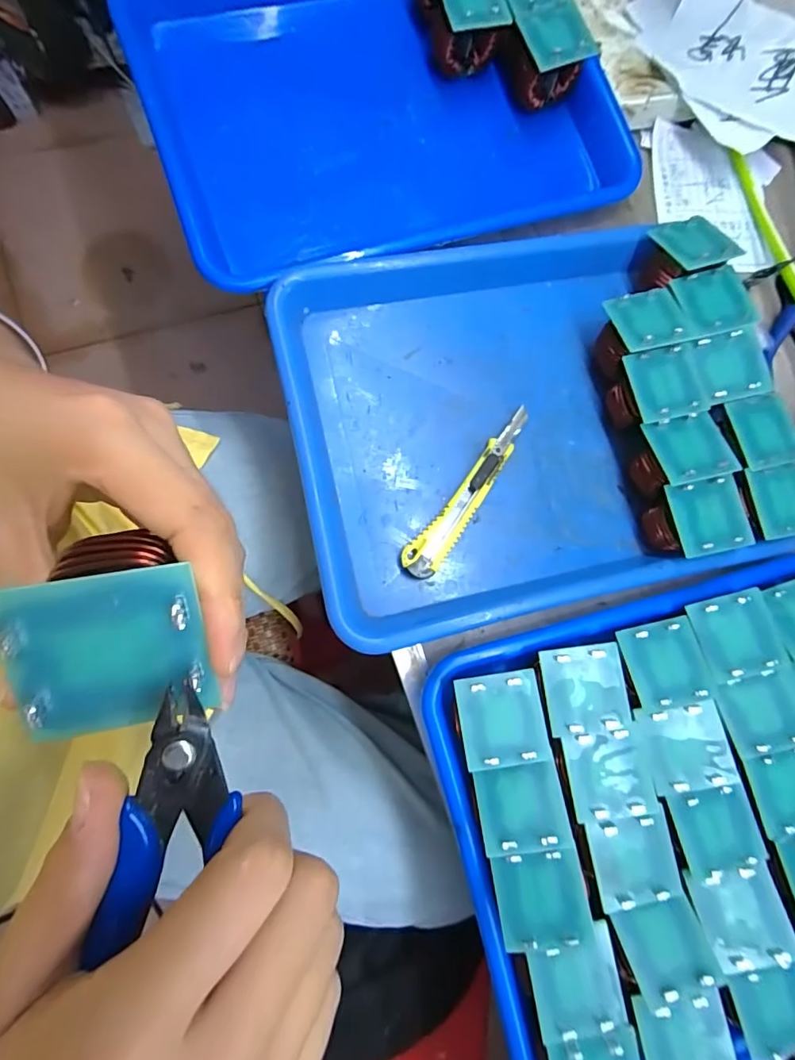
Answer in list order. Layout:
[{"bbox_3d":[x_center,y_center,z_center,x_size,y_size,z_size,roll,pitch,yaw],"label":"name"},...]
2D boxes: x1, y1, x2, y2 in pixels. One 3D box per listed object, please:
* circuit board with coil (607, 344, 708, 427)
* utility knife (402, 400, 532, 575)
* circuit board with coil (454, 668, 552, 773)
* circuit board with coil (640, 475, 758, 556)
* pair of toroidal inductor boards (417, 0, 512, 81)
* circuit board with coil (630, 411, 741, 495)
[{"bbox_3d":[0.173,-0.092,0.326,0.048,0.047,0.046,-10,83,-9],"label":"circuit board with coil"},{"bbox_3d":[0.048,-0.028,0.318,0.024,0.014,0.138,34,79,0],"label":"utility knife"},{"bbox_3d":[0.056,0.103,0.257,0.045,0.014,0.046,-8,80,-2],"label":"circuit board with coil"},{"bbox_3d":[0.192,-0.006,0.312,0.047,0.046,0.045,-9,82,-8],"label":"circuit board with coil"},{"bbox_3d":[0.044,-0.394,0.351,0.048,0.043,0.093,-14,83,-9],"label":"pair of toroidal inductor boards"},{"bbox_3d":[0.183,-0.049,0.317,0.049,0.053,0.045,-7,82,-8],"label":"circuit board with coil"}]

